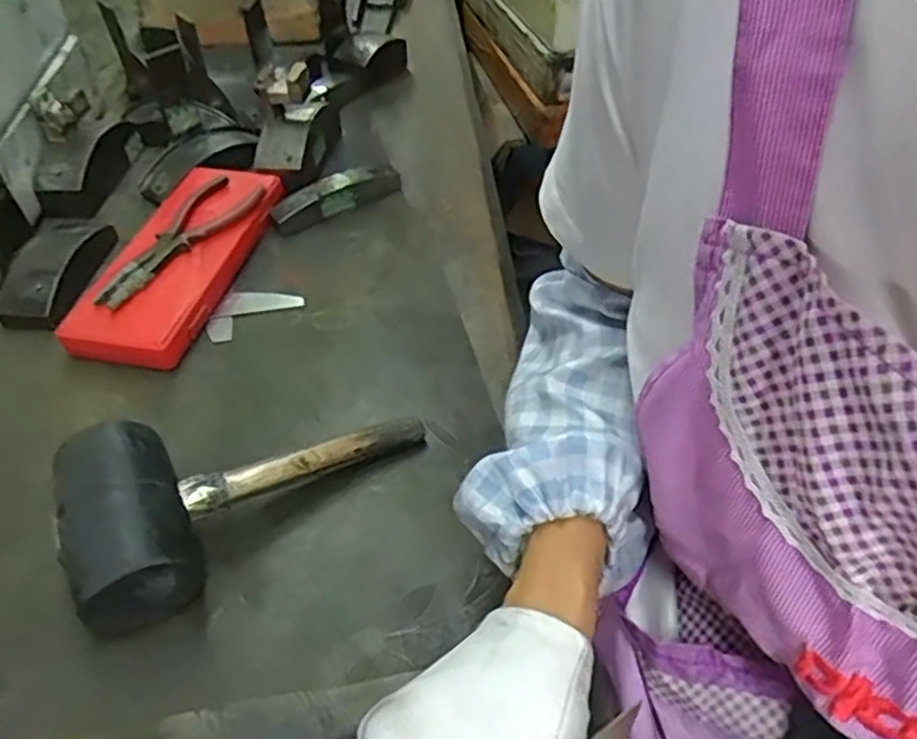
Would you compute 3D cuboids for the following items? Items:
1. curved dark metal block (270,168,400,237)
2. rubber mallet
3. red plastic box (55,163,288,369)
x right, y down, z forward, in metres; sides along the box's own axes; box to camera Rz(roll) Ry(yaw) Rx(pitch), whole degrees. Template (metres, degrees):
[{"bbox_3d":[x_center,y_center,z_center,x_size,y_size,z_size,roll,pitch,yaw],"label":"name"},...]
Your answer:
[{"bbox_3d":[-0.121,-0.176,0.713,0.143,0.035,0.026,-30,53,-23],"label":"curved dark metal block"},{"bbox_3d":[-0.134,0.064,0.461,0.232,0.069,0.118,-26,52,-21],"label":"rubber mallet"},{"bbox_3d":[-0.250,-0.105,0.647,0.102,0.046,0.259,7,48,9],"label":"red plastic box"}]

